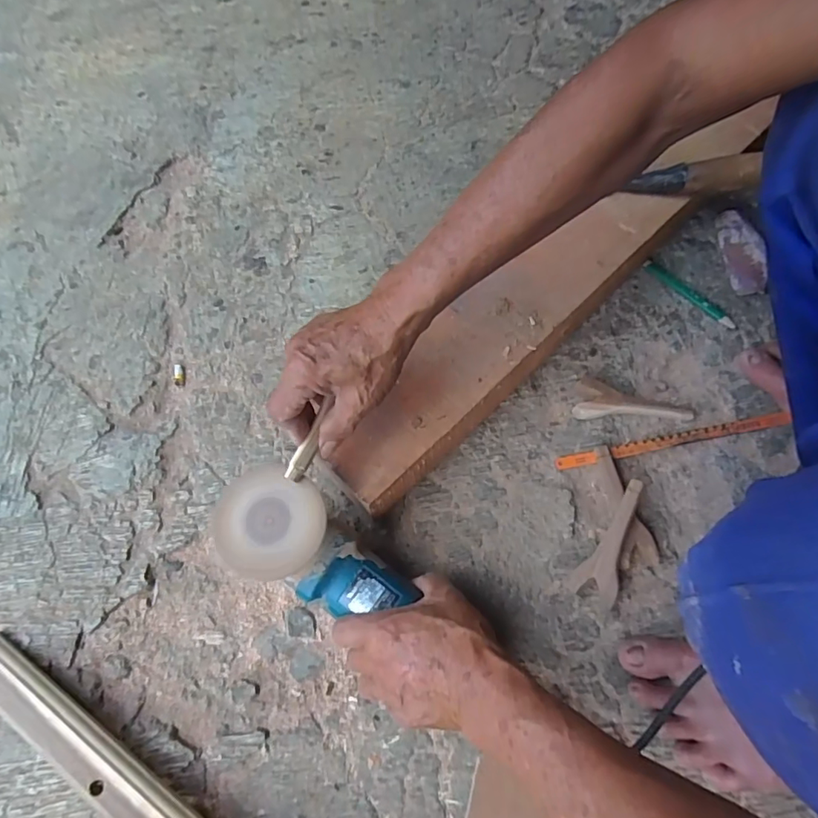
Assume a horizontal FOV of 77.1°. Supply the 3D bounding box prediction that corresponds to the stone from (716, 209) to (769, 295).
[{"bbox_3d":[0.393,-0.185,0.605,0.038,0.024,0.108,-1,66,2],"label":"stone"}]

